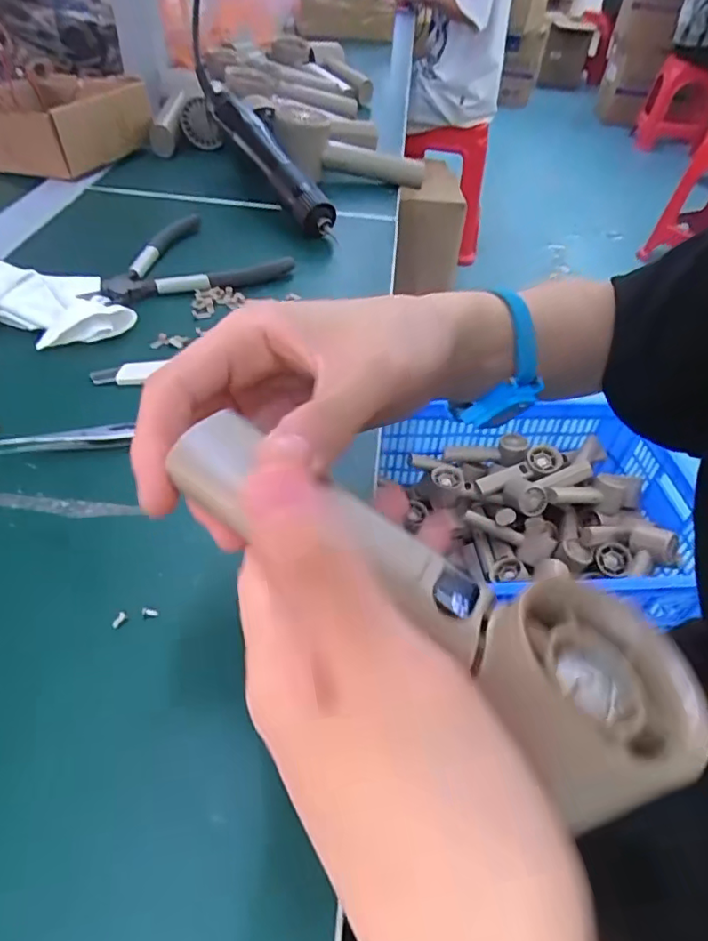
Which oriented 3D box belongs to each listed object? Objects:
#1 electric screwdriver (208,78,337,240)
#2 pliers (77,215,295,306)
[{"bbox_3d":[-0.082,-0.296,0.526,0.035,0.033,0.218,-26,70,-25],"label":"electric screwdriver"},{"bbox_3d":[-0.115,-0.159,0.432,0.120,0.010,0.143,13,45,8],"label":"pliers"}]

